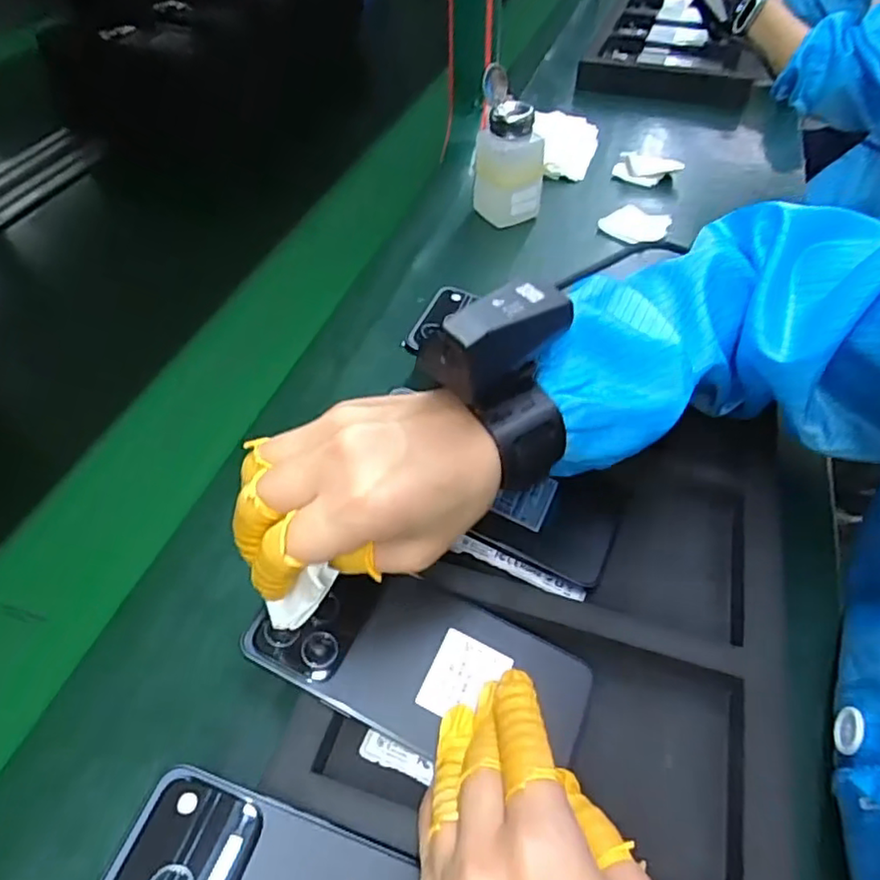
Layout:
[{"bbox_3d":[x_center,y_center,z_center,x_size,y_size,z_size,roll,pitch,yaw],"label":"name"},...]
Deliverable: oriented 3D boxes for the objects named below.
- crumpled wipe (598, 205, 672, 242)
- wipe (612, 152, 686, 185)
[{"bbox_3d":[0.190,-0.209,0.608,0.058,0.015,0.044,26,54,23],"label":"crumpled wipe"},{"bbox_3d":[0.219,-0.287,0.669,0.066,0.017,0.040,18,51,16],"label":"wipe"}]

